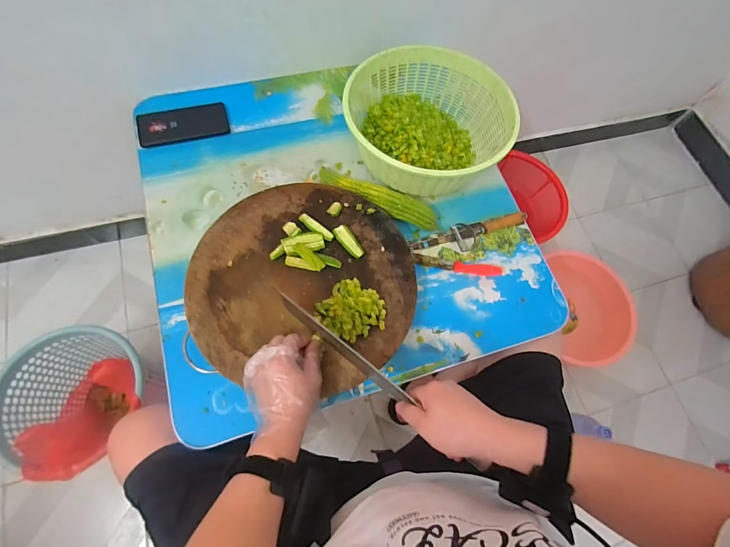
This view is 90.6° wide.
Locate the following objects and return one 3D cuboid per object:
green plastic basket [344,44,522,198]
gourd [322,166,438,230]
[{"bbox_3d":[0.110,-0.269,0.666,0.280,0.123,0.275,2,69,-5],"label":"green plastic basket"},{"bbox_3d":[0.023,-0.140,0.661,0.242,0.050,0.052,26,71,4],"label":"gourd"}]

